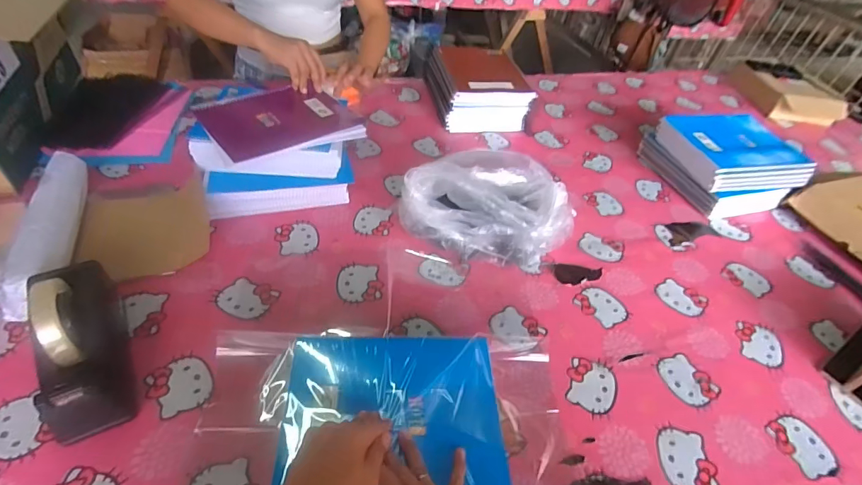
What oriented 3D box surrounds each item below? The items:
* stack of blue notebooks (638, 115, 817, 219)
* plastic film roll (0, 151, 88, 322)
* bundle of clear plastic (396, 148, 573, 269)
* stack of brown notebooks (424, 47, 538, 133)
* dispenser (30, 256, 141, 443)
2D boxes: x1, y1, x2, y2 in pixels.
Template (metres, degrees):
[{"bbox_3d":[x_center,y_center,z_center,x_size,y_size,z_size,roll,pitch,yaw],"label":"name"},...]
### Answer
[{"bbox_3d":[0.673,-0.189,0.976,0.249,0.123,0.248,-5,45,-12],"label":"stack of blue notebooks"},{"bbox_3d":[-0.588,-0.027,0.657,0.063,0.062,0.304,-9,48,-17],"label":"plastic film roll"},{"bbox_3d":[0.112,-0.075,0.789,0.298,0.138,0.218,14,45,7],"label":"bundle of clear plastic"},{"bbox_3d":[0.117,-0.402,1.130,0.217,0.117,0.247,-8,46,-14],"label":"stack of brown notebooks"},{"bbox_3d":[-0.433,0.118,0.522,0.084,0.129,0.208,-19,50,-24],"label":"dispenser"}]

